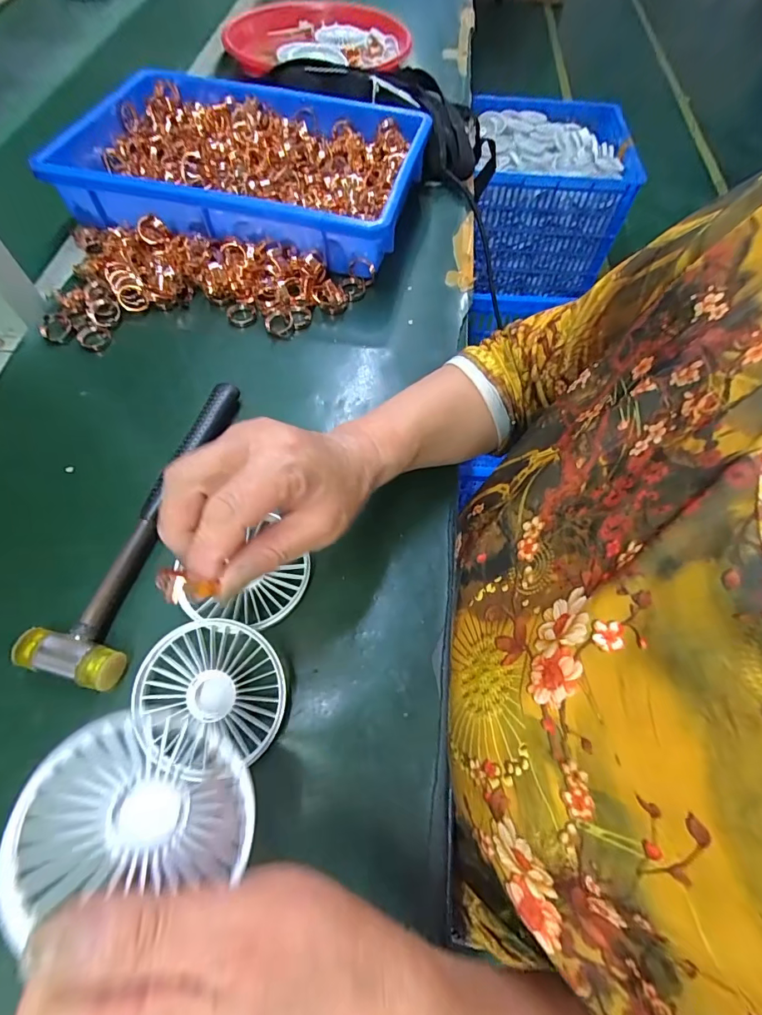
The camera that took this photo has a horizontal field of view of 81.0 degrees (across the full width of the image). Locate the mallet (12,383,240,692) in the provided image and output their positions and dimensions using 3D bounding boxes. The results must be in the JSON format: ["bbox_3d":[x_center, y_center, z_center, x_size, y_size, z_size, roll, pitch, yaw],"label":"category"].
[{"bbox_3d":[-0.161,0.004,0.326,0.062,0.022,0.235,16,63,5],"label":"mallet"}]

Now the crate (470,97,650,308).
[{"bbox_3d":[0.537,-1.018,1.482,0.463,0.329,0.512,1,61,0],"label":"crate"}]

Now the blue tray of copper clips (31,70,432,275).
[{"bbox_3d":[-0.142,-0.375,0.497,0.356,0.070,0.247,9,63,2],"label":"blue tray of copper clips"}]

